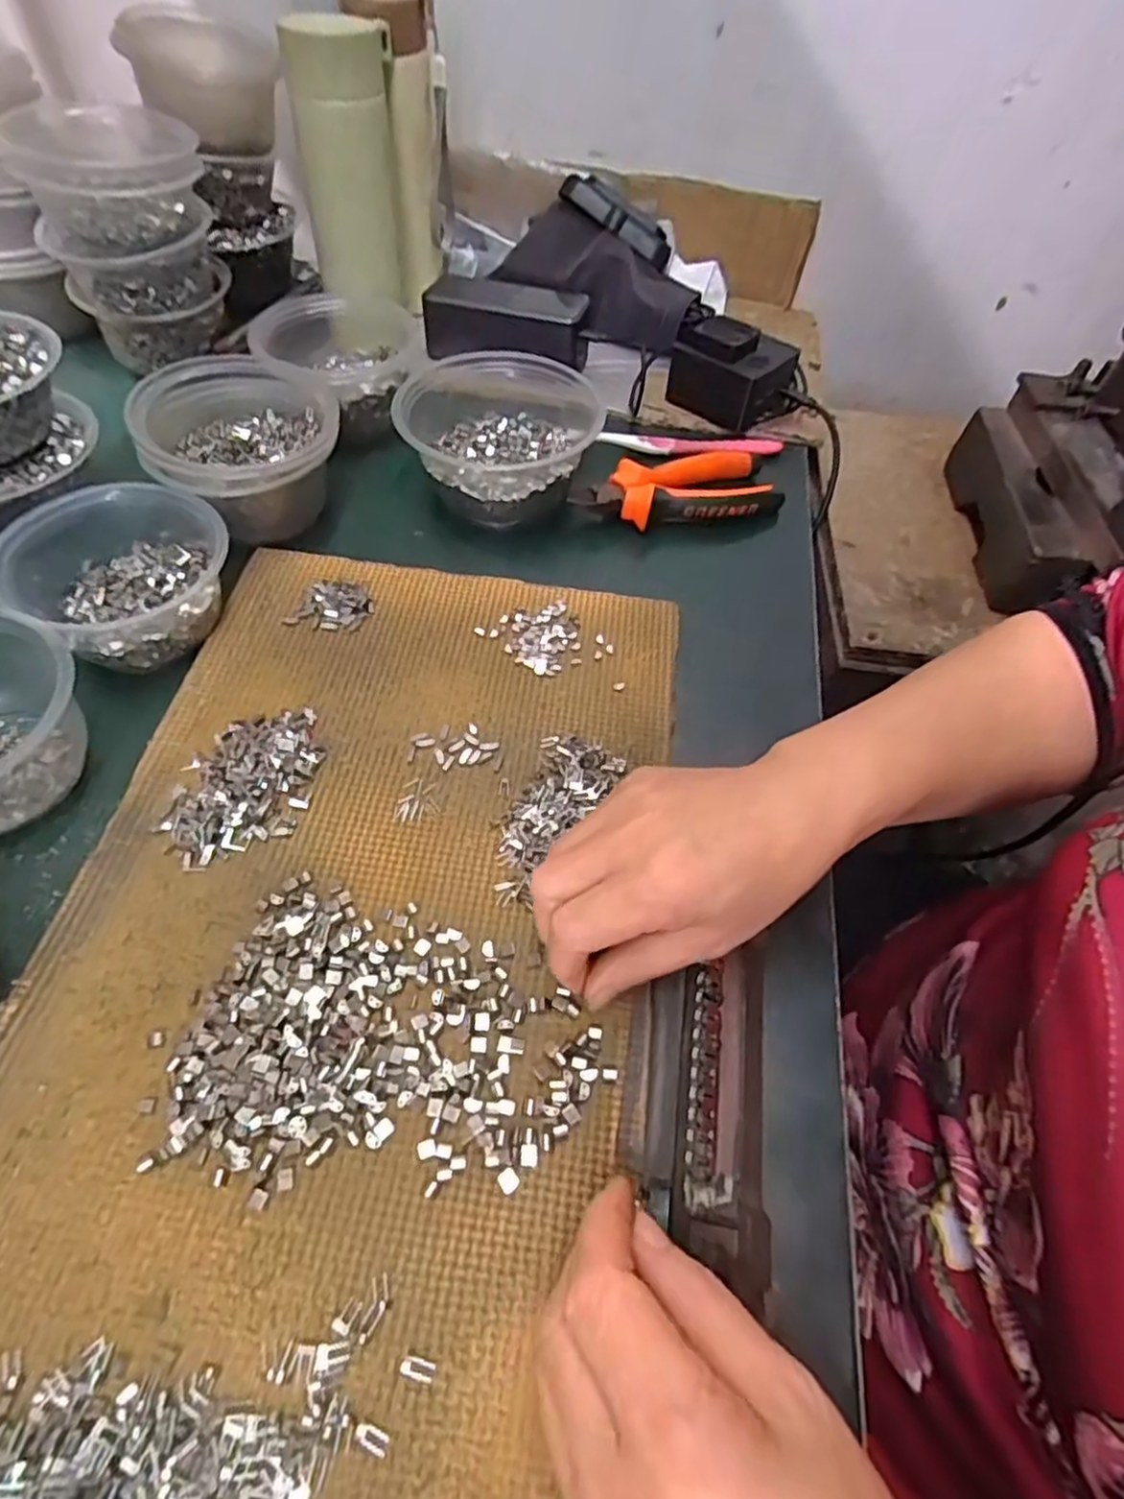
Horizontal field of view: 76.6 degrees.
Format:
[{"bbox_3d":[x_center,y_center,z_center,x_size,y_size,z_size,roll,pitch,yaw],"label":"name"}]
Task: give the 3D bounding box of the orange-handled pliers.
[{"bbox_3d":[0.087,-0.184,0.502,0.152,0.017,0.069,-14,57,-13],"label":"orange-handled pliers"}]

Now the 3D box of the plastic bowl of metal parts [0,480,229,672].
[{"bbox_3d":[-0.252,-0.102,0.403,0.118,0.054,0.109,2,55,-2],"label":"plastic bowl of metal parts"}]

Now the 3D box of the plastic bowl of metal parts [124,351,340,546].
[{"bbox_3d":[-0.198,-0.189,0.456,0.110,0.072,0.113,2,55,-2],"label":"plastic bowl of metal parts"}]

